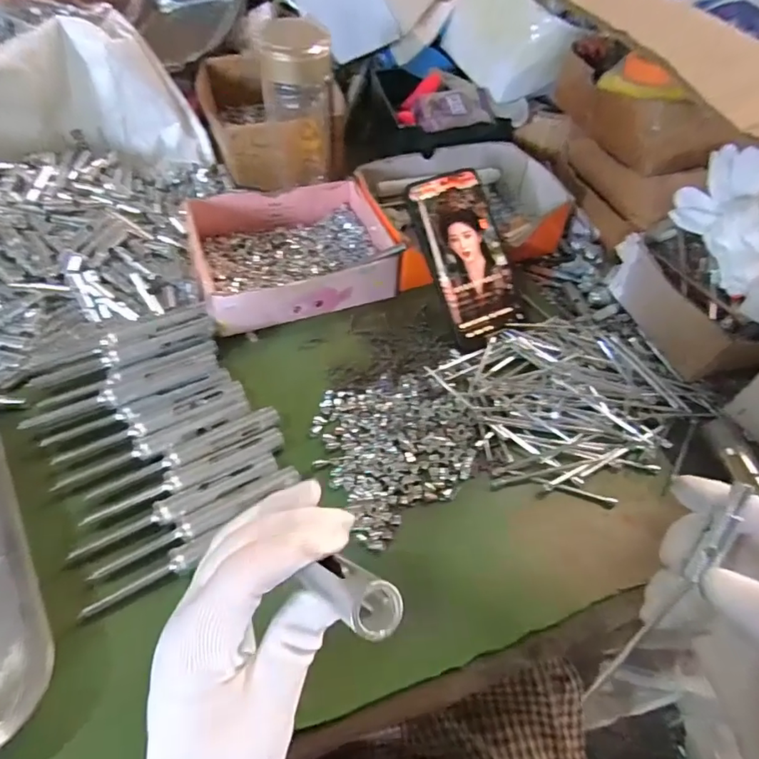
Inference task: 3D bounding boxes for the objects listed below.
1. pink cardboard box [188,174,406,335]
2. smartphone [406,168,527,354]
[{"bbox_3d":[-0.086,-0.131,0.503,0.180,0.057,0.145,-15,56,-14],"label":"pink cardboard box"},{"bbox_3d":[0.084,-0.113,0.473,0.077,0.013,0.160,-18,92,-17],"label":"smartphone"}]

